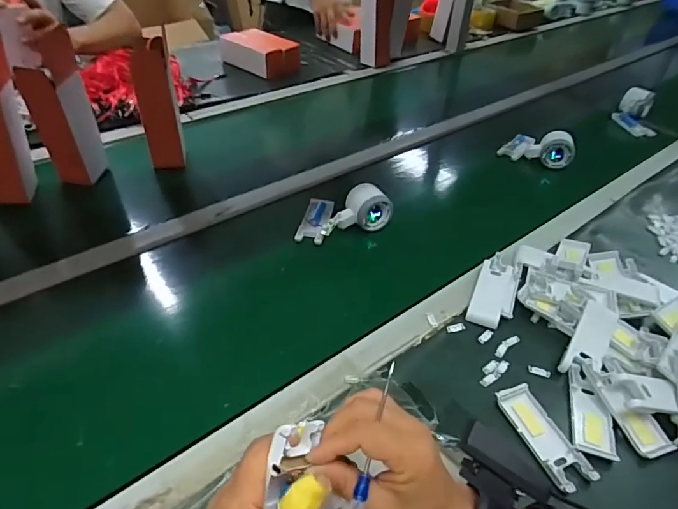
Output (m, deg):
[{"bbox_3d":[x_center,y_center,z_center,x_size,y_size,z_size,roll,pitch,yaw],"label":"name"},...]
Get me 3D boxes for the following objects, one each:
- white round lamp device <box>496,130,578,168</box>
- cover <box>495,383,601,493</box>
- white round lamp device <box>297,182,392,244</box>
[{"bbox_3d":[0.388,-0.206,0.881,0.129,0.061,0.081,14,41,36],"label":"white round lamp device"},{"bbox_3d":[0.206,0.180,0.457,0.041,0.007,0.107,-9,41,-20],"label":"cover"},{"bbox_3d":[0.008,-0.056,0.682,0.133,0.063,0.095,11,38,5],"label":"white round lamp device"}]

